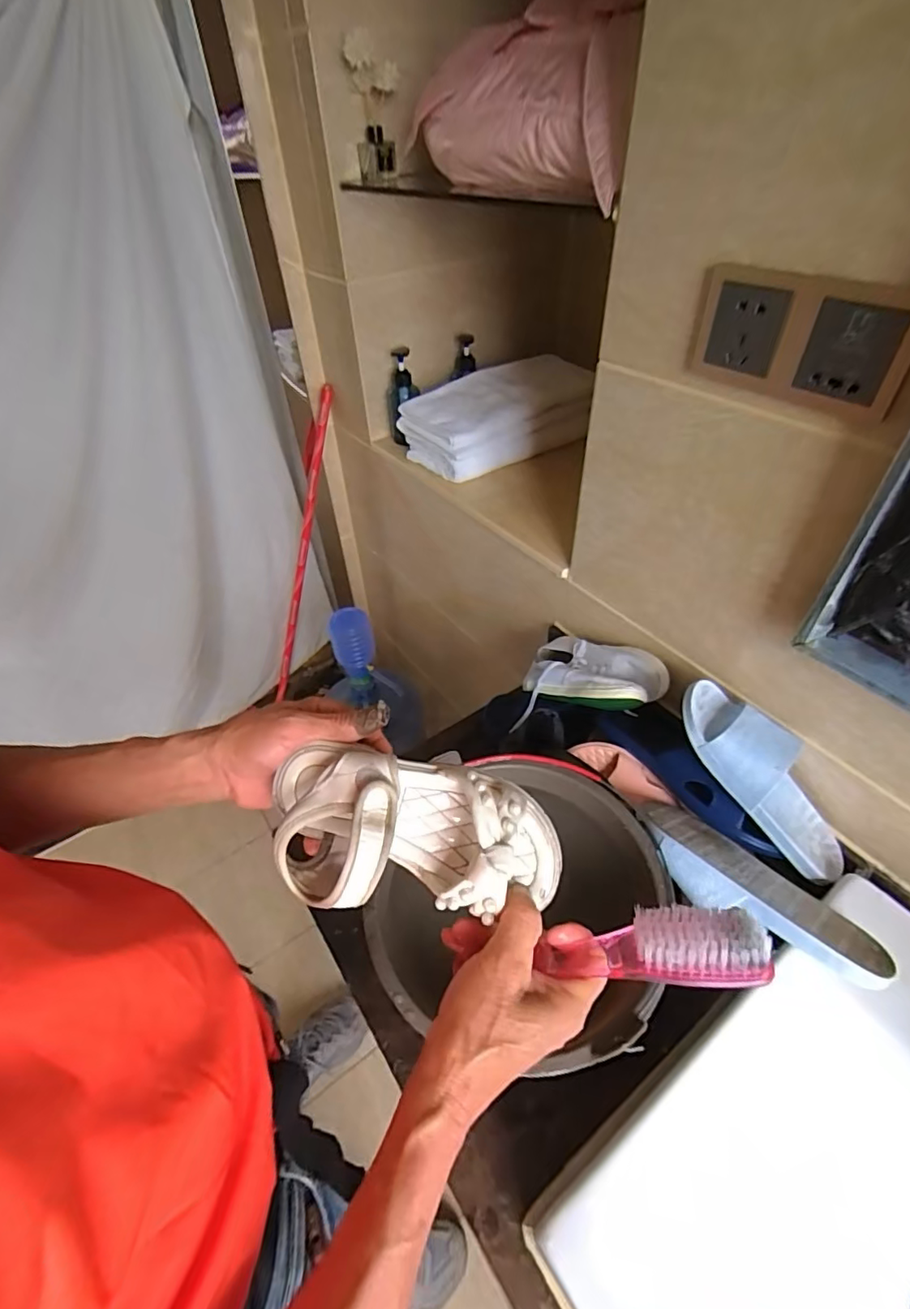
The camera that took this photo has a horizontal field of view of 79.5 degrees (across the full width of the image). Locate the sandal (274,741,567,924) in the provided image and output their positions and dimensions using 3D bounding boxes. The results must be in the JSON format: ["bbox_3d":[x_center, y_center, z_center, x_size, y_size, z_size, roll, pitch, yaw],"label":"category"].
[{"bbox_3d":[-0.028,0.120,0.366,0.202,0.072,0.101,12,76,1],"label":"sandal"}]

